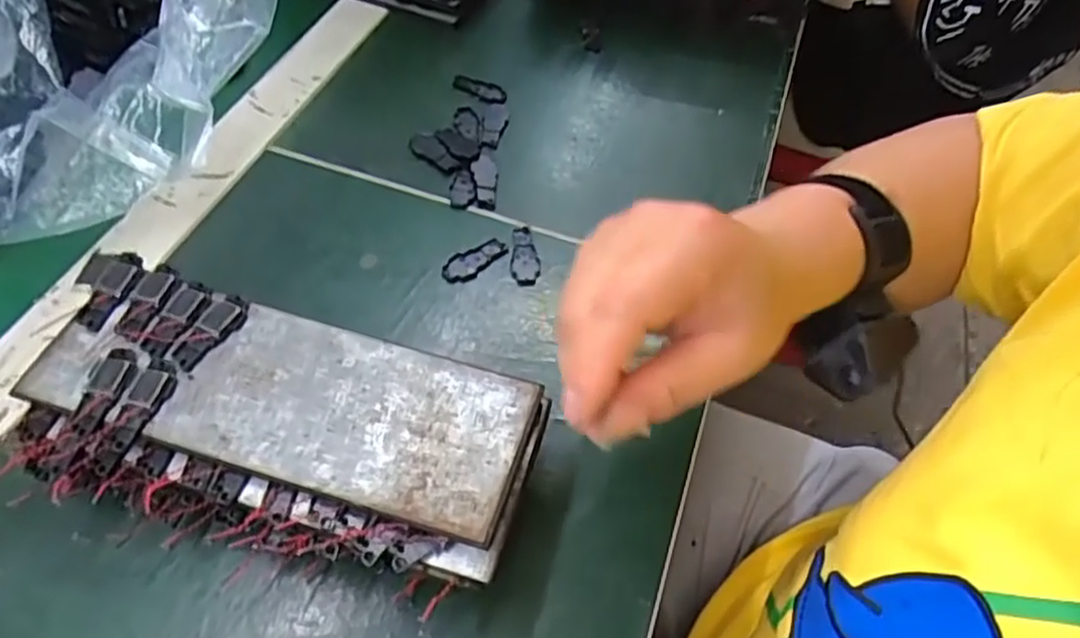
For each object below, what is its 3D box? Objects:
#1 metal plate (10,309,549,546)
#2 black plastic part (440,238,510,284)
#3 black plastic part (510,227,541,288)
[{"bbox_3d":[-0.103,0.029,0.285,0.194,0.004,0.069,16,55,8],"label":"metal plate"},{"bbox_3d":[-0.036,-0.033,0.389,0.039,0.004,0.017,-30,61,-23],"label":"black plastic part"},{"bbox_3d":[-0.008,-0.036,0.392,0.016,0.004,0.042,1,54,-3],"label":"black plastic part"}]

